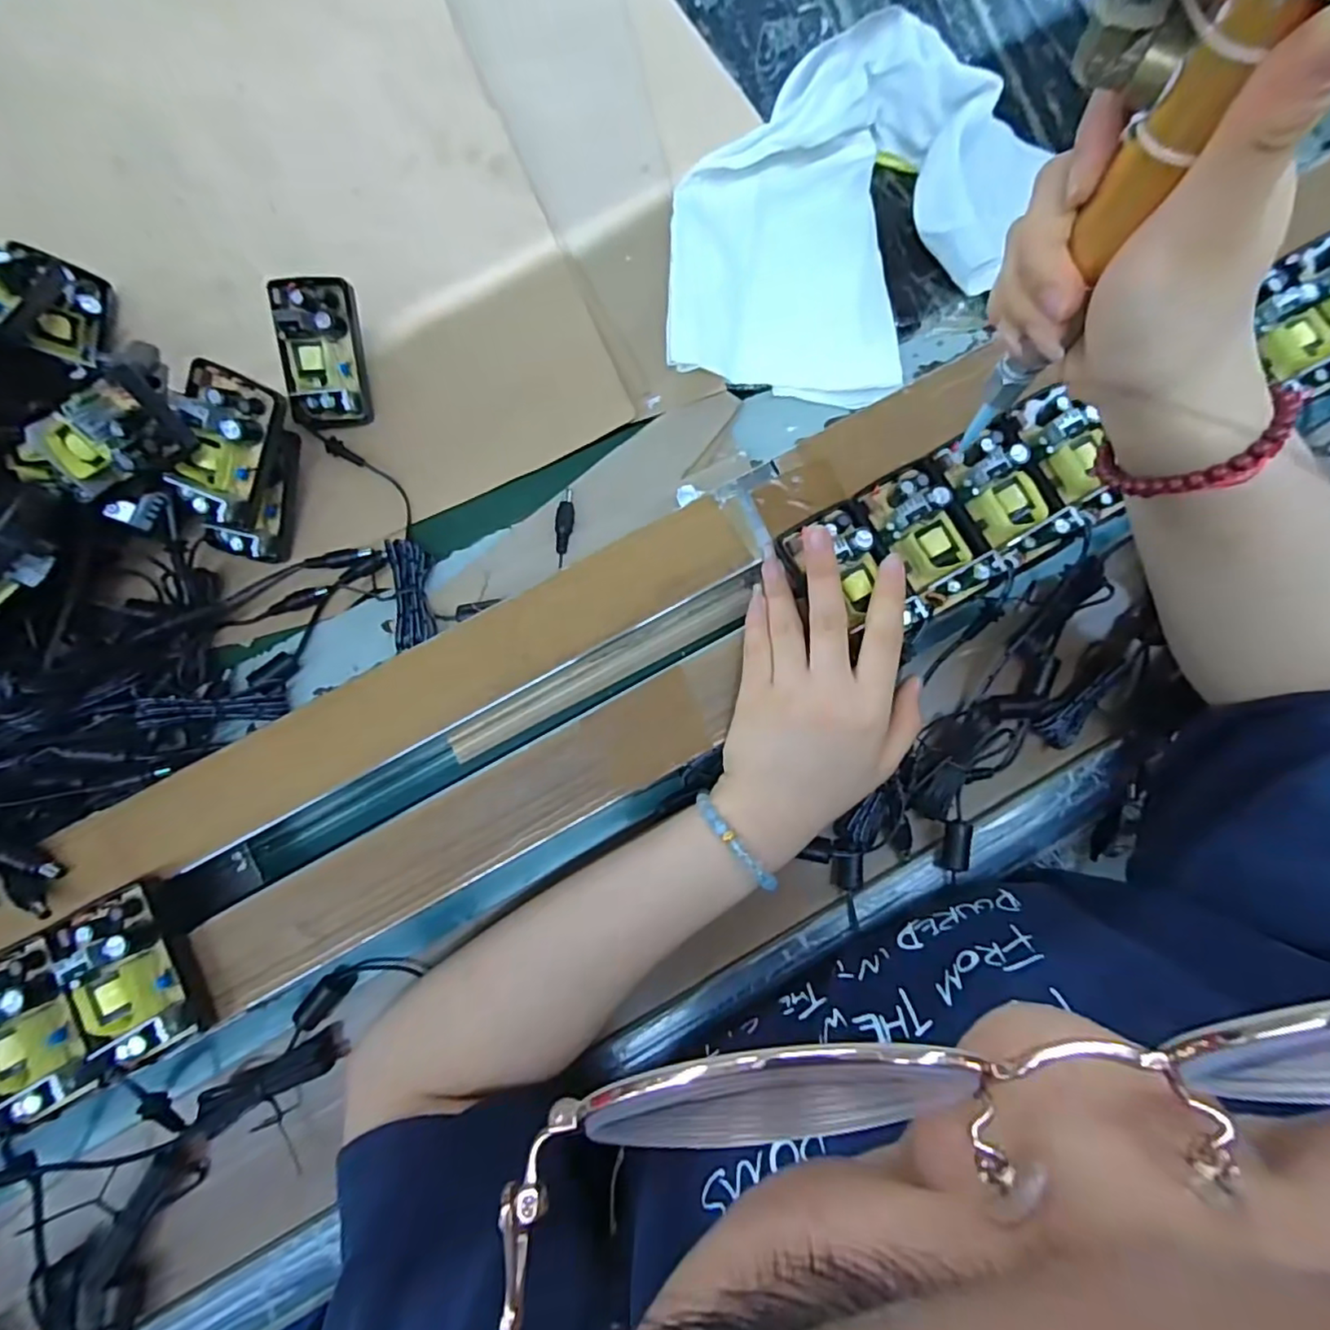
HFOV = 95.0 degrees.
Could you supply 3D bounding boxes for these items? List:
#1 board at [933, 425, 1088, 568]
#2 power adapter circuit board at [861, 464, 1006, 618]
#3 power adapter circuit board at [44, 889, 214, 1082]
[{"bbox_3d":[0.184,-0.093,0.329,0.045,0.020,0.075,-29,84,-4],"label":"board"},{"bbox_3d":[0.142,-0.069,0.329,0.047,0.025,0.077,-30,84,-4],"label":"power adapter circuit board"},{"bbox_3d":[-0.260,0.150,0.293,0.045,0.032,0.078,-31,84,-4],"label":"power adapter circuit board"}]

